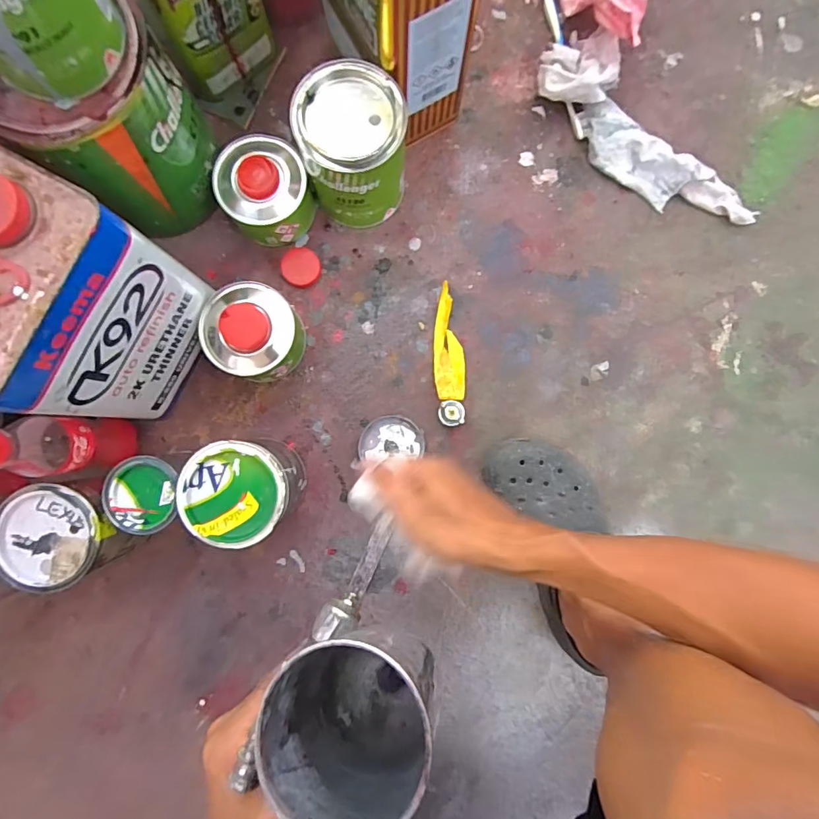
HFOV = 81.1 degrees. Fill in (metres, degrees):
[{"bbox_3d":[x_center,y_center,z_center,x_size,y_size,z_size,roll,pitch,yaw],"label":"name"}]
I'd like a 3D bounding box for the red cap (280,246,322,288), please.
[{"bbox_3d":[-0.129,-0.169,0.571,0.047,0.014,0.045,0,88,-1],"label":"red cap"}]

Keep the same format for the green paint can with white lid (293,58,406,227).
[{"bbox_3d":[-0.060,-0.274,0.517,0.108,0.140,0.103,0,88,-1],"label":"green paint can with white lid"}]

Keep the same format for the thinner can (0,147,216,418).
[{"bbox_3d":[-0.289,-0.087,0.423,0.111,0.211,0.167,32,88,1],"label":"thinner can"}]

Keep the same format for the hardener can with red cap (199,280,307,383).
[{"bbox_3d":[-0.172,-0.085,0.528,0.099,0.080,0.098,0,88,-1],"label":"hardener can with red cap"}]

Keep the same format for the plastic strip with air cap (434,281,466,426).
[{"bbox_3d":[0.047,-0.066,0.569,0.036,0.017,0.166,-1,87,-4],"label":"plastic strip with air cap"}]

